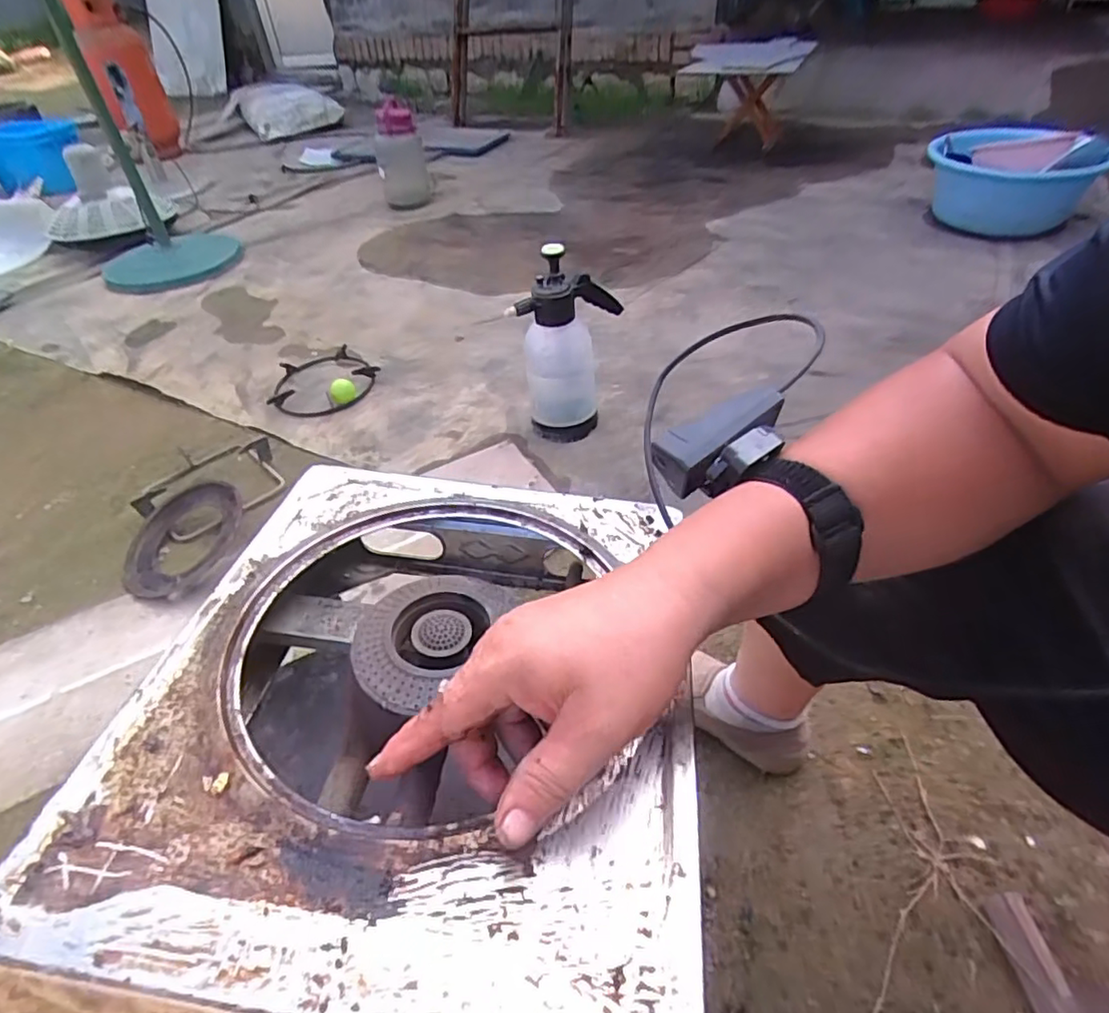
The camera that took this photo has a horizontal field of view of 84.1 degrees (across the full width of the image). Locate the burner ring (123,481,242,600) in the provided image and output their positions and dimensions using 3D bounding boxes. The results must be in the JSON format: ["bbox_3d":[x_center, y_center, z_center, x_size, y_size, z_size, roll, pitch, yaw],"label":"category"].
[{"bbox_3d":[-0.613,0.057,1.023,0.190,0.027,0.214,13,65,29],"label":"burner ring"}]

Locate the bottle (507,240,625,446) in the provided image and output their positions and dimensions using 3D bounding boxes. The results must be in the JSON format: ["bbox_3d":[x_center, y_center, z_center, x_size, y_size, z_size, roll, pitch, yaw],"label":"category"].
[{"bbox_3d":[0.023,-0.281,1.105,0.188,0.319,0.114,-3,43,-1],"label":"bottle"}]

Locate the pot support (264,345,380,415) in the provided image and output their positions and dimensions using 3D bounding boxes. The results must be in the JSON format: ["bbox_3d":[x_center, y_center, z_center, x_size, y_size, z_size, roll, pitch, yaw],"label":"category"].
[{"bbox_3d":[-0.521,-0.284,1.394,0.241,0.029,0.235,-16,45,-14],"label":"pot support"}]

